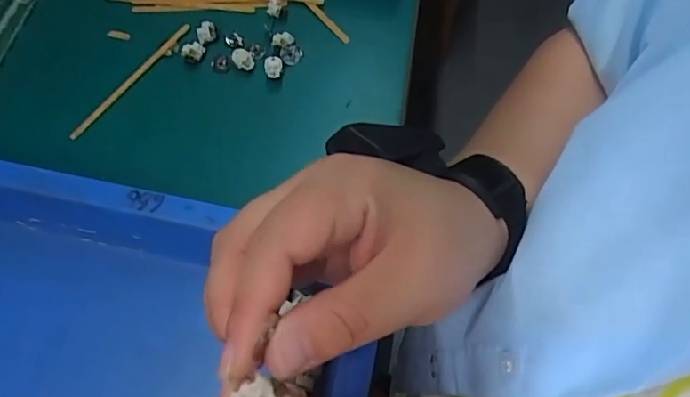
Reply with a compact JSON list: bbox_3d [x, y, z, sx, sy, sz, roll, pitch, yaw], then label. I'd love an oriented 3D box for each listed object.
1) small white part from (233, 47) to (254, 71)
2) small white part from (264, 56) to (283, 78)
[{"bbox_3d":[-0.075,-0.101,0.394,0.014,0.013,0.013,0,62,1],"label":"small white part"},{"bbox_3d":[-0.051,-0.094,0.389,0.013,0.014,0.012,-7,62,-3],"label":"small white part"}]

